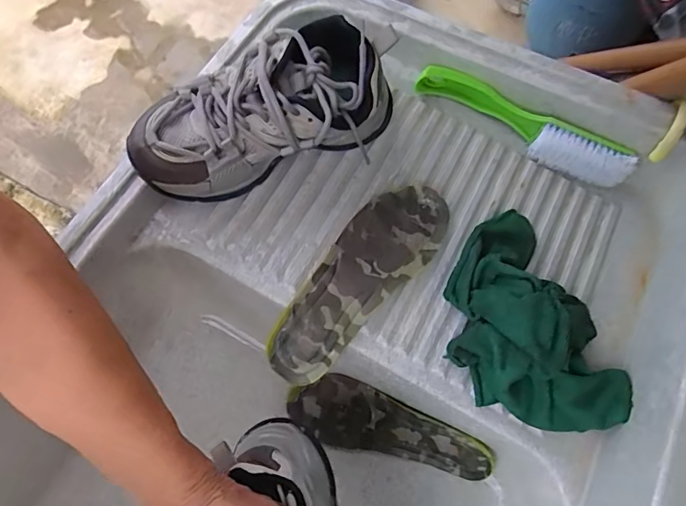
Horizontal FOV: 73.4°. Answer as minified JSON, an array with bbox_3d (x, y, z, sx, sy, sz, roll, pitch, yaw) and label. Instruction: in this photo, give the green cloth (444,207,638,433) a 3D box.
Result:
[{"bbox_3d":[0.159,0.060,0.392,0.130,0.055,0.193,-25,70,-9],"label":"green cloth"}]

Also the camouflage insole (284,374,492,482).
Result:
[{"bbox_3d":[0.045,0.185,0.494,0.217,0.018,0.074,11,101,17],"label":"camouflage insole"}]

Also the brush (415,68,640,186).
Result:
[{"bbox_3d":[0.187,-0.135,0.479,0.232,0.037,0.036,27,70,11],"label":"brush"}]

